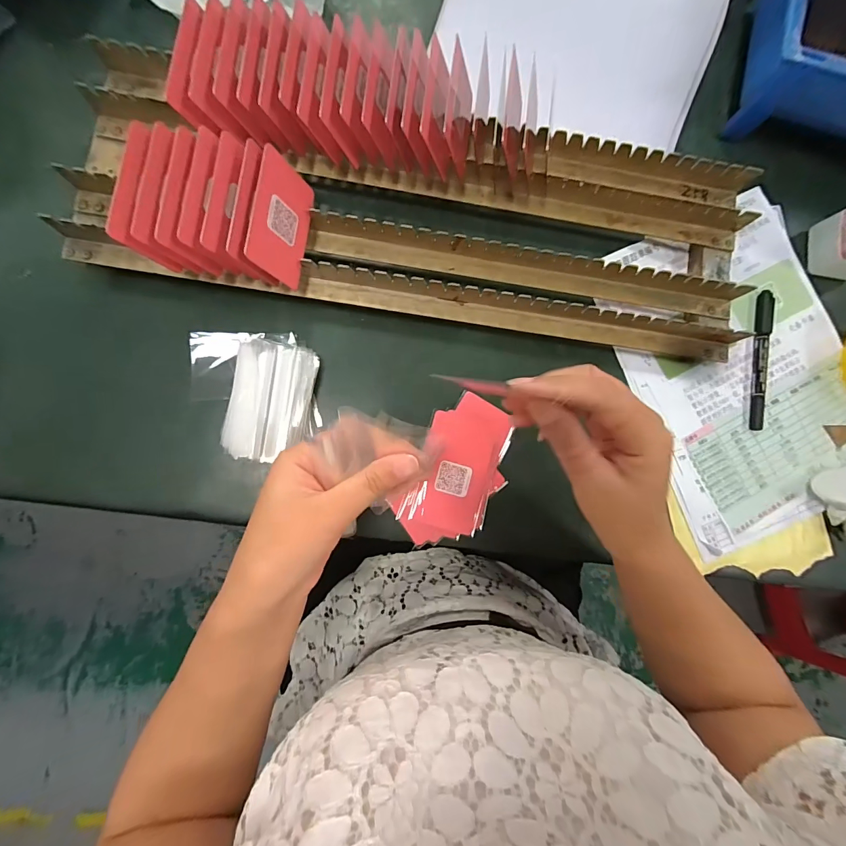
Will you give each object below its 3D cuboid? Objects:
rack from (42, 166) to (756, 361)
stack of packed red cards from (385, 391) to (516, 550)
[{"bbox_3d":[0.000,-0.141,0.339,0.578,0.035,0.100,8,85,-5],"label":"rack"},{"bbox_3d":[0.030,0.044,0.347,0.077,0.012,0.134,28,83,-2],"label":"stack of packed red cards"}]

